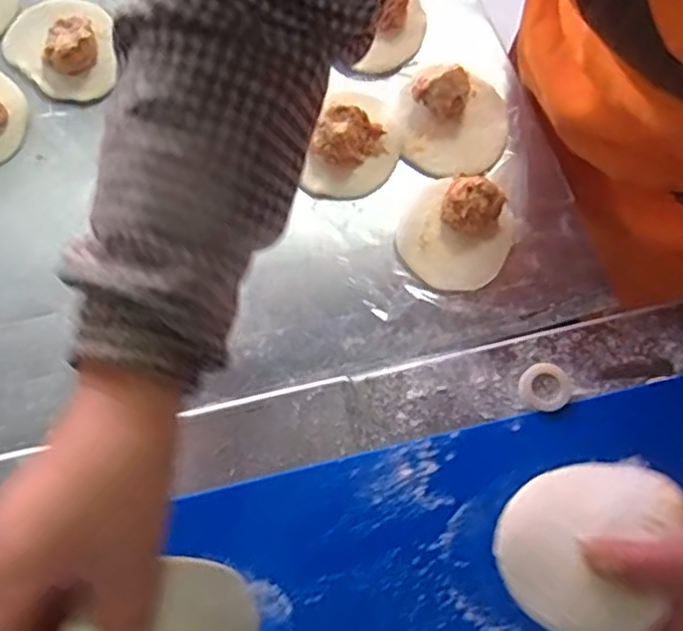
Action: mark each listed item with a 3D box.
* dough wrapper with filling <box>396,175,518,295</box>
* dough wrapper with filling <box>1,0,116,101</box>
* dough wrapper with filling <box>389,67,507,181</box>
[{"bbox_3d":[0.082,-0.062,0.494,0.077,0.036,0.081,0,69,0],"label":"dough wrapper with filling"},{"bbox_3d":[-0.231,-0.222,0.555,0.084,0.028,0.099,-6,69,-2],"label":"dough wrapper with filling"},{"bbox_3d":[0.085,-0.155,0.527,0.087,0.039,0.096,-10,69,-3],"label":"dough wrapper with filling"}]

